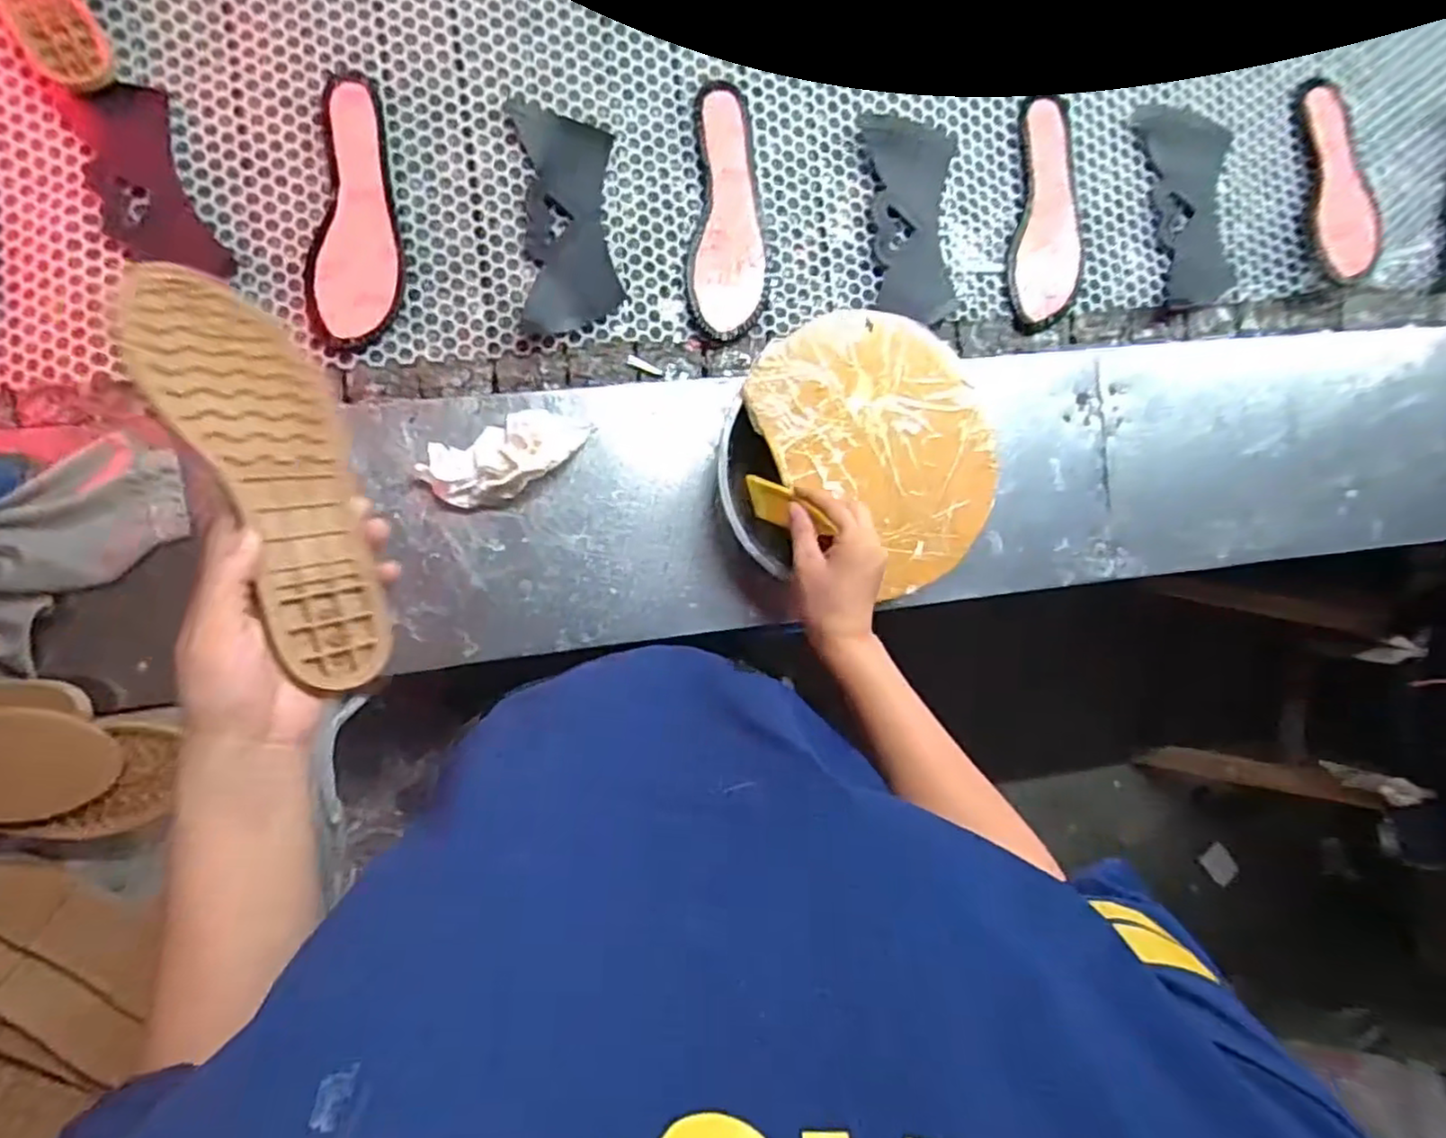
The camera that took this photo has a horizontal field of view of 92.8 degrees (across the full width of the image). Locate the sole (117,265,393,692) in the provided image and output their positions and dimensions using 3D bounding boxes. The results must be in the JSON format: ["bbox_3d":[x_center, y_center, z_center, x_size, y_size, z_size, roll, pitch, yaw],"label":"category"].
[{"bbox_3d":[-0.249,-0.051,0.384,0.082,0.020,0.238,-26,96,-52],"label":"sole"}]

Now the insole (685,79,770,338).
[{"bbox_3d":[0.009,-0.340,0.655,0.076,0.022,0.230,3,89,-9],"label":"insole"}]

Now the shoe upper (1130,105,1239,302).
[{"bbox_3d":[0.498,-0.387,0.729,0.094,0.018,0.202,-12,91,-9],"label":"shoe upper"}]

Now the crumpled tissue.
[{"bbox_3d":[-0.189,-0.098,0.600,0.142,0.042,0.068,-19,92,-8],"label":"crumpled tissue"}]

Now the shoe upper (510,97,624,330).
[{"bbox_3d":[-0.143,-0.325,0.639,0.088,0.007,0.204,-2,89,-9],"label":"shoe upper"}]

